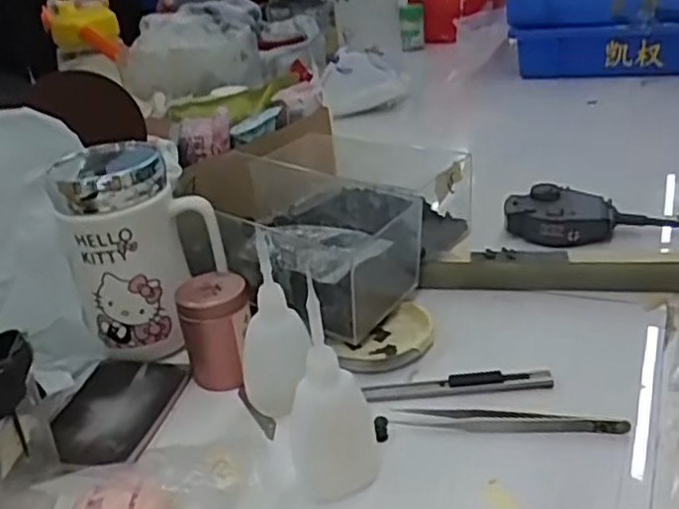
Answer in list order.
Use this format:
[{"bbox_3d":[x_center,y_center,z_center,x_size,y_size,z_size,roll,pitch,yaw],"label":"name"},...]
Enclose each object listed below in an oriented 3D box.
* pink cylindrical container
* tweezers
[{"bbox_3d":[-0.078,0.048,0.467,0.044,0.063,0.037,-10,27,-9],"label":"pink cylindrical container"},{"bbox_3d":[0.093,0.093,0.403,0.127,0.009,0.014,3,28,16],"label":"tweezers"}]

